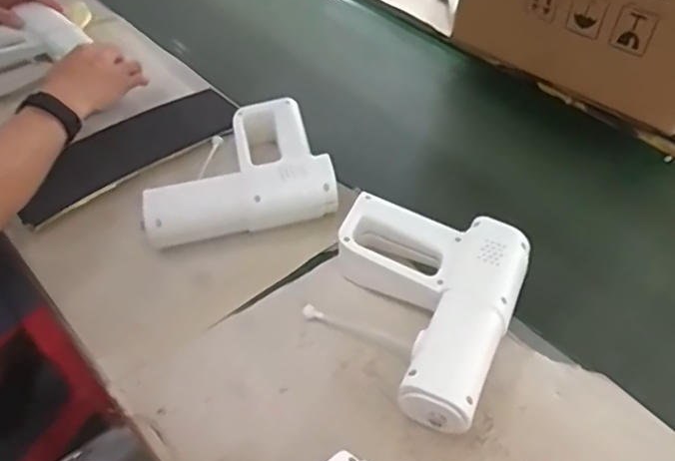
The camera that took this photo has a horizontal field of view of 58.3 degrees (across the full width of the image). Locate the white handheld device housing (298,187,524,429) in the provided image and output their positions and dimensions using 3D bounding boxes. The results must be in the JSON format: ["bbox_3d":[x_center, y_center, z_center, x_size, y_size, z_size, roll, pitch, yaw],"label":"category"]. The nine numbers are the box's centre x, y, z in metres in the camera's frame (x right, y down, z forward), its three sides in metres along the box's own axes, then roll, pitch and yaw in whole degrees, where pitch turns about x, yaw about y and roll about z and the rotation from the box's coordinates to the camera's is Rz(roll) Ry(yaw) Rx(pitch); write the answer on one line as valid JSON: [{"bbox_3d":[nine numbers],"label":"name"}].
[{"bbox_3d":[0.070,0.068,0.585,0.183,0.071,0.207,20,49,17],"label":"white handheld device housing"}]

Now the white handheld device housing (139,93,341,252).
[{"bbox_3d":[-0.126,-0.072,0.720,0.211,0.064,0.182,-12,47,-13],"label":"white handheld device housing"}]

